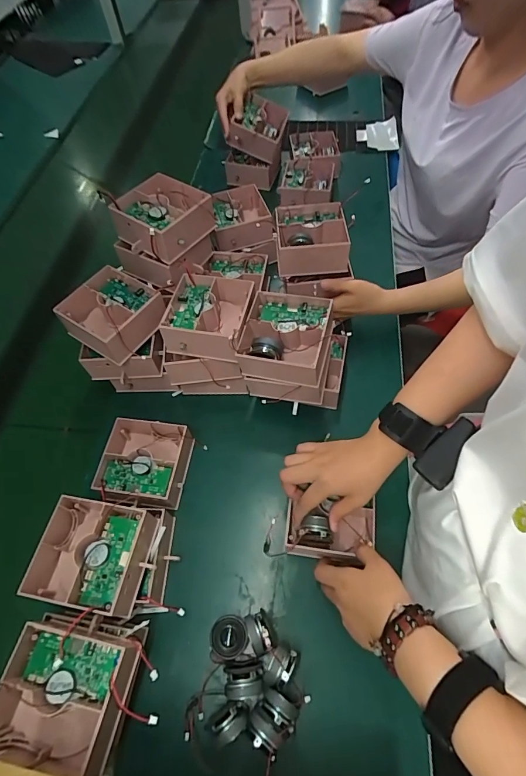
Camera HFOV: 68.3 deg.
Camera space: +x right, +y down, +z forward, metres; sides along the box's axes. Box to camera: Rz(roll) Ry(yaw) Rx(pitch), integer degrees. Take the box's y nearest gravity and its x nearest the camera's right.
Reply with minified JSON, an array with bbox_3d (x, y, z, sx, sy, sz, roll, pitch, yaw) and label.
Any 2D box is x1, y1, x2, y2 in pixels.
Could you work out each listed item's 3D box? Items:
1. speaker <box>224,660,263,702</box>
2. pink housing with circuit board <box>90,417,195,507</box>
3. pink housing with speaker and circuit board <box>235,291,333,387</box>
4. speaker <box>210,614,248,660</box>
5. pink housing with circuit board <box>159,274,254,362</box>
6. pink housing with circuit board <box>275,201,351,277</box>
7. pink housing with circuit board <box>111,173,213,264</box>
[{"bbox_3d":[-0.019,0.301,0.402,0.038,0.040,0.031,-8,59,0],"label":"speaker"},{"bbox_3d":[-0.158,0.102,0.520,0.117,0.047,0.109,6,60,8],"label":"pink housing with circuit board"},{"bbox_3d":[0.028,-0.061,0.491,0.108,0.054,0.109,10,60,11],"label":"pink housing with speaker and circuit board"},{"bbox_3d":[-0.036,0.273,0.427,0.039,0.023,0.039,-2,59,3],"label":"speaker"},{"bbox_3d":[-0.068,-0.093,0.513,0.110,0.055,0.109,11,60,11],"label":"pink housing with circuit board"},{"bbox_3d":[0.071,-0.224,0.578,0.099,0.050,0.098,-4,59,2],"label":"pink housing with circuit board"},{"bbox_3d":[-0.137,-0.235,0.536,0.114,0.049,0.111,35,67,22],"label":"pink housing with circuit board"}]

